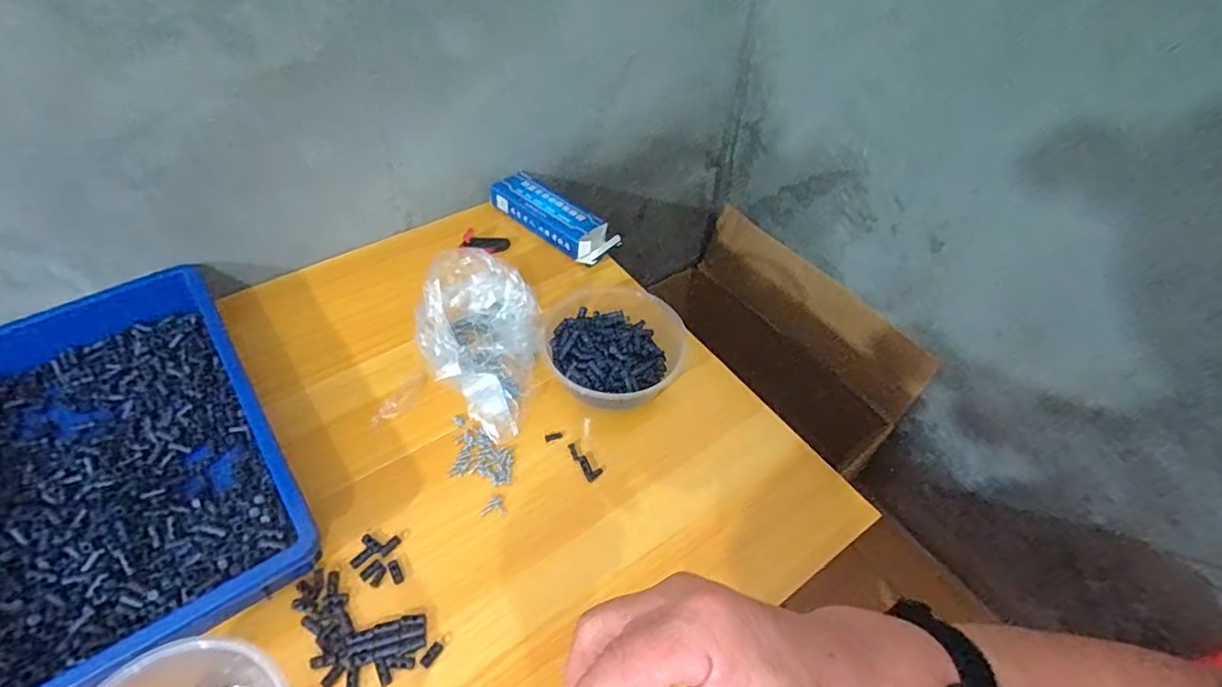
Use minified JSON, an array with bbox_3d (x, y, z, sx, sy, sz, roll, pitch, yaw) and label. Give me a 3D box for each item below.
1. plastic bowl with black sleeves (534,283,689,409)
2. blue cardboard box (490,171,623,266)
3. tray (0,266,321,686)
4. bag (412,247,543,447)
[{"bbox_3d":[0.003,0.000,0.623,0.150,0.040,0.168,12,49,5],"label":"plastic bowl with black sleeves"},{"bbox_3d":[-0.074,-0.160,0.759,0.177,0.029,0.056,35,55,23],"label":"blue cardboard box"},{"bbox_3d":[-0.433,0.094,0.510,0.253,0.057,0.385,-28,57,-26],"label":"tray"},{"bbox_3d":[-0.134,-0.001,0.599,0.114,0.090,0.163,4,49,-1],"label":"bag"}]

